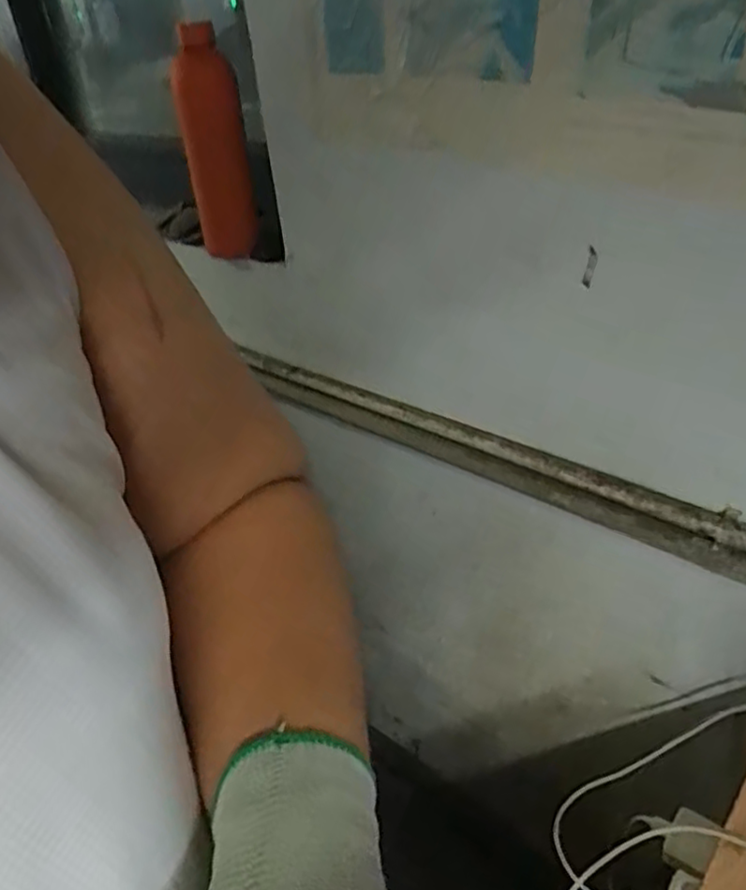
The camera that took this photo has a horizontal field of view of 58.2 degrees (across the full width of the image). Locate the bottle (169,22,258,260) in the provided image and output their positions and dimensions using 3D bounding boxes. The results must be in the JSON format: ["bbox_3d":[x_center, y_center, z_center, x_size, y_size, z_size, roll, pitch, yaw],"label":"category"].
[{"bbox_3d":[-0.189,-0.357,0.803,0.073,0.243,0.073,-12,34,-9],"label":"bottle"}]

